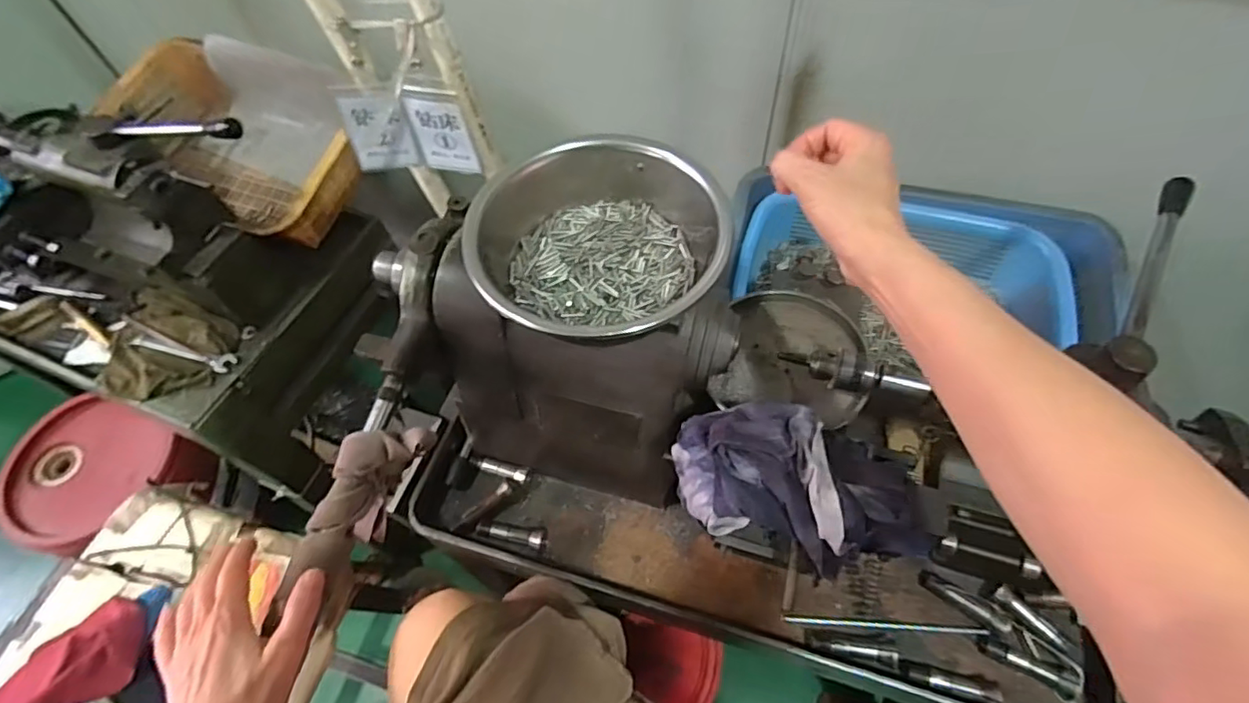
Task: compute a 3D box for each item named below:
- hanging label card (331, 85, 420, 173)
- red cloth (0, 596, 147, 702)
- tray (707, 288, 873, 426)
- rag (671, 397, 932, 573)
[{"bbox_3d":[-0.252,-0.227,0.609,0.059,0.090,0.009,-20,50,-18],"label":"hanging label card"},{"bbox_3d":[-0.531,0.313,0.556,0.086,0.044,0.174,36,67,22],"label":"red cloth"},{"bbox_3d":[0.150,0.002,0.539,0.127,0.016,0.129,8,60,8],"label":"tray"},{"bbox_3d":[0.123,0.097,0.430,0.183,0.060,0.096,20,62,15],"label":"rag"}]

